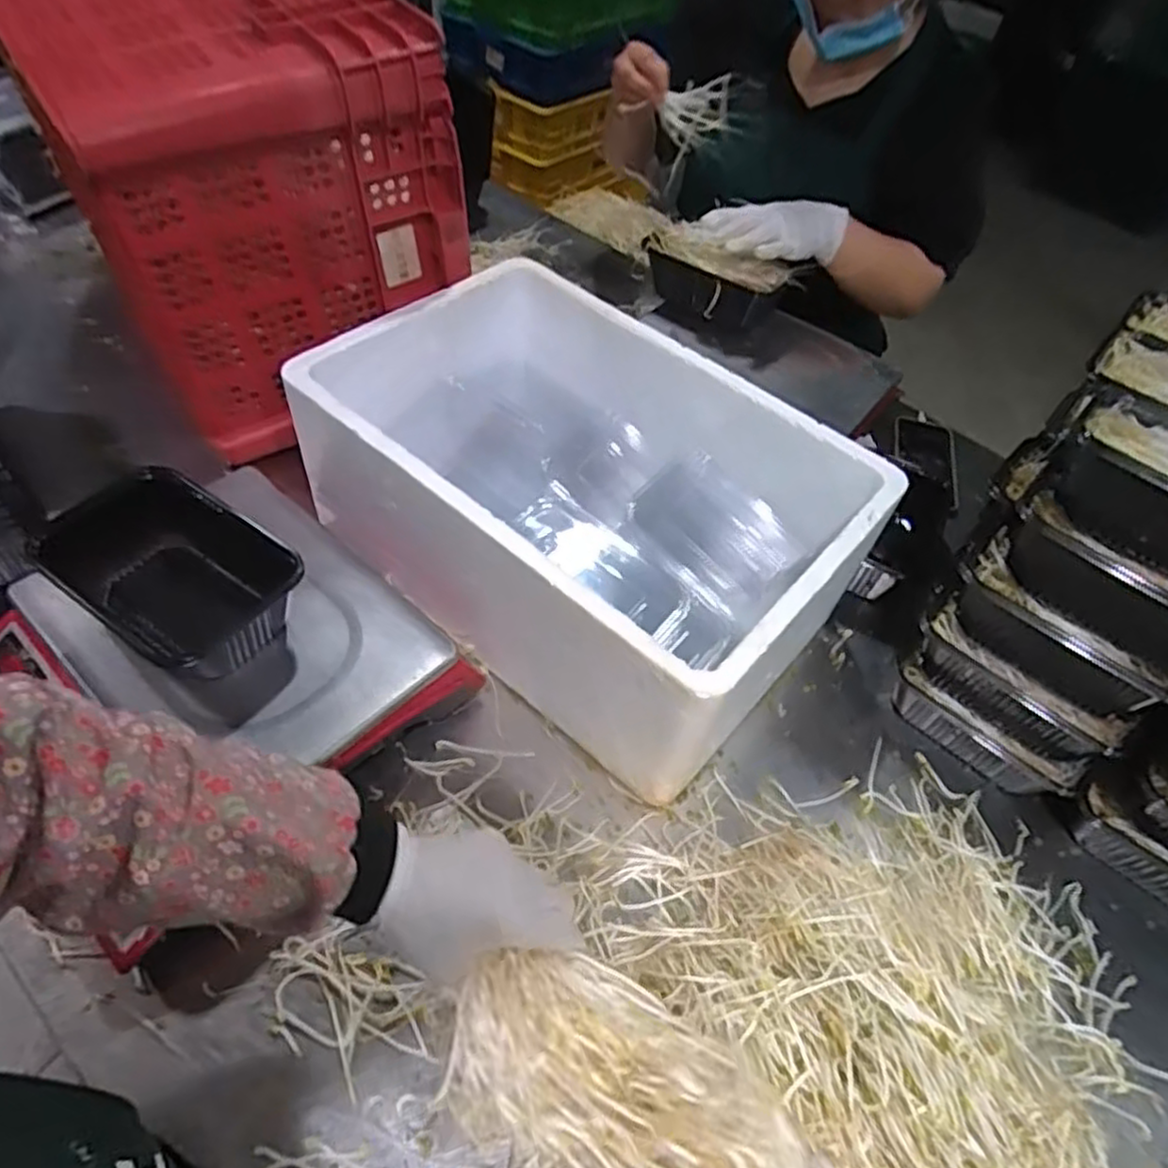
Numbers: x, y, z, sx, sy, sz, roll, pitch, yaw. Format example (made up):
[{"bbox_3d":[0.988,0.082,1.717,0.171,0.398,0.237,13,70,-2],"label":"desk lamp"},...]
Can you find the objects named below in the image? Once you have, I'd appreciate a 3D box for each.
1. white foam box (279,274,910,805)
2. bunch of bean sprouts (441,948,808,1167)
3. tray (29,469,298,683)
[{"bbox_3d":[0.000,-0.076,0.725,0.471,0.206,0.317,36,56,21],"label":"white foam box"},{"bbox_3d":[0.021,0.266,0.391,0.191,0.043,0.094,23,52,19],"label":"bunch of bean sprouts"},{"bbox_3d":[-0.312,-0.005,0.574,0.193,0.071,0.118,29,54,17],"label":"tray"}]

